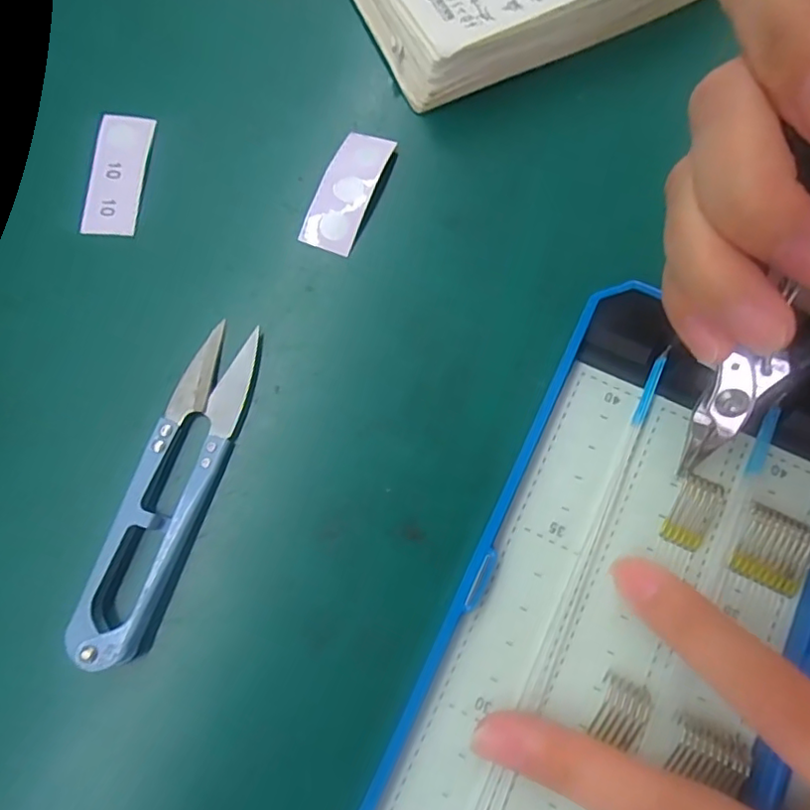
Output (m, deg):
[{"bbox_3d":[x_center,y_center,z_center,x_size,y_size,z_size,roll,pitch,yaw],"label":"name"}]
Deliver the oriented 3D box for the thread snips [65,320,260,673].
[{"bbox_3d":[-0.068,0.023,0.169,0.023,0.013,0.100,18,77,4],"label":"thread snips"}]

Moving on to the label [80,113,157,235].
[{"bbox_3d":[-0.100,-0.081,0.200,0.018,0.004,0.046,3,77,1],"label":"label"}]

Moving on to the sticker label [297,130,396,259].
[{"bbox_3d":[-0.019,-0.074,0.196,0.018,0.007,0.046,21,78,5],"label":"sticker label"}]

